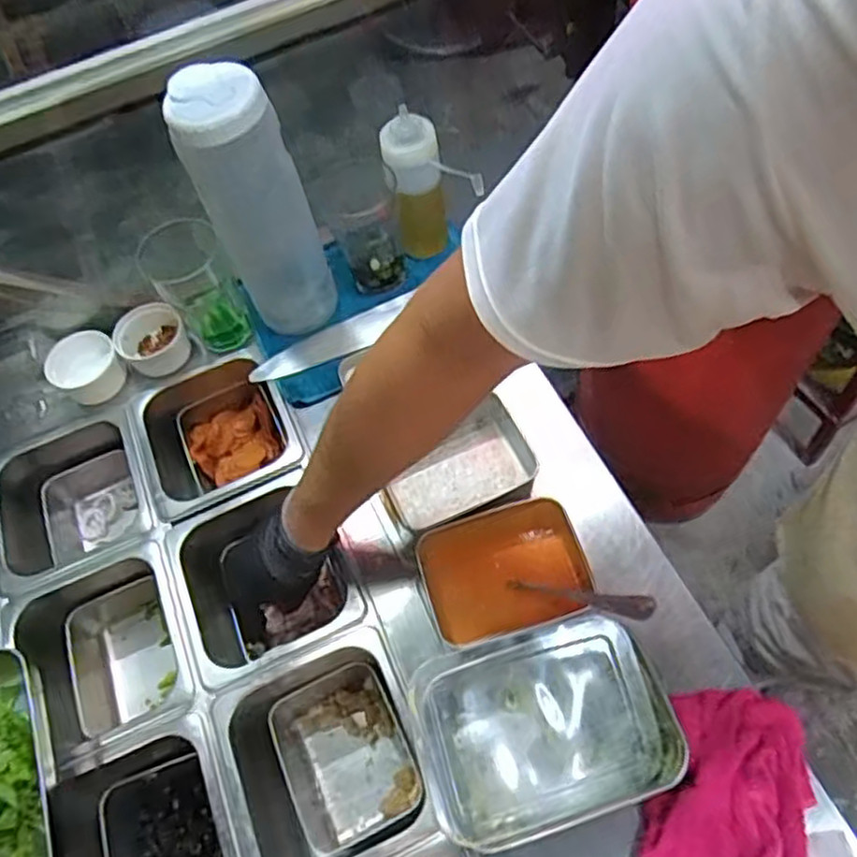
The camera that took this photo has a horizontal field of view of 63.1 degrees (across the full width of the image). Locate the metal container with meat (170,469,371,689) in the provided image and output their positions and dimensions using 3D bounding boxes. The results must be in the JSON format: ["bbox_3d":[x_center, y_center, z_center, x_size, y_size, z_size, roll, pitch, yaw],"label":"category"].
[{"bbox_3d":[-0.159,0.155,0.694,0.158,0.091,0.172,-22,59,-12],"label":"metal container with meat"}]

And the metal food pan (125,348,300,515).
[{"bbox_3d":[-0.233,0.017,0.786,0.164,0.108,0.181,-25,60,-7],"label":"metal food pan"}]

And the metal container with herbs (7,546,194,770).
[{"bbox_3d":[-0.299,0.230,0.686,0.153,0.111,0.179,-25,60,-7],"label":"metal container with herbs"}]

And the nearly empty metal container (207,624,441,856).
[{"bbox_3d":[-0.081,0.294,0.613,0.158,0.096,0.174,-24,60,-6],"label":"nearly empty metal container"}]

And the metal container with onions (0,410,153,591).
[{"bbox_3d":[-0.373,0.090,0.763,0.162,0.137,0.172,-29,60,-9],"label":"metal container with onions"}]

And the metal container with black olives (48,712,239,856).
[{"bbox_3d":[-0.230,0.361,0.592,0.151,0.105,0.175,-23,60,-6],"label":"metal container with black olives"}]

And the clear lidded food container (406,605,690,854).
[{"bbox_3d":[0.089,0.226,0.533,0.187,0.066,0.134,-19,59,-3],"label":"clear lidded food container"}]

